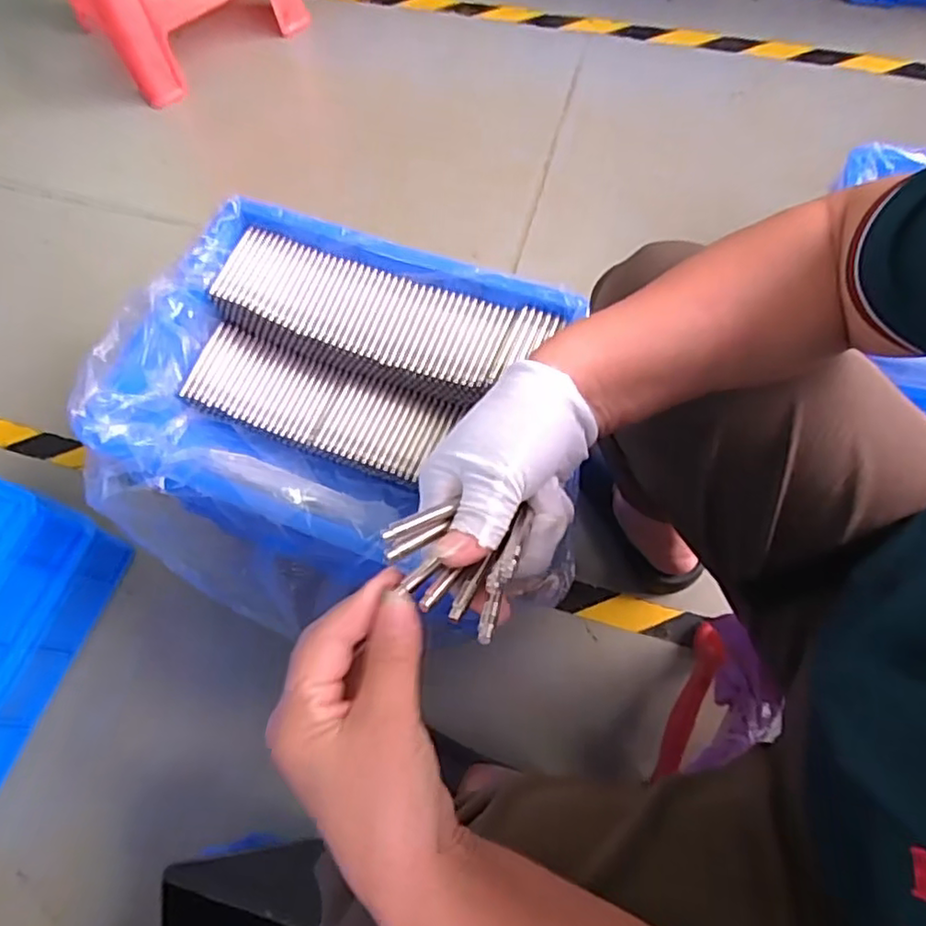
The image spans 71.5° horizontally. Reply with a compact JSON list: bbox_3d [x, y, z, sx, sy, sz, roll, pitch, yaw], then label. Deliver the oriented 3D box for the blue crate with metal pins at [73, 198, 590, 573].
[{"bbox_3d":[-0.127,-0.063,0.648,0.396,0.134,0.340,22,70,12],"label":"blue crate with metal pins"}]

